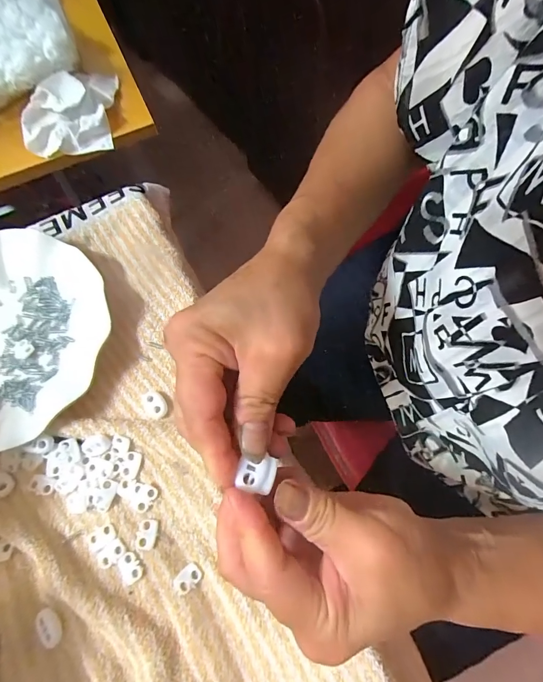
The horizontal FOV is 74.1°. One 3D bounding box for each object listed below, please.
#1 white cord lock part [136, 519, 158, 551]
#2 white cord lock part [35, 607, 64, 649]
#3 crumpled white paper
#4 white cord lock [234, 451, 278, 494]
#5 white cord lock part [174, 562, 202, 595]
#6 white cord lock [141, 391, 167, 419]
[{"bbox_3d":[-0.086,0.133,0.247,0.013,0.004,0.019,2,69,5],"label":"white cord lock part"},{"bbox_3d":[-0.140,0.181,0.227,0.012,0.005,0.022,-38,71,-10],"label":"white cord lock part"},{"bbox_3d":[-0.216,-0.250,0.377,0.092,0.030,0.104,-5,69,3],"label":"crumpled white paper"},{"bbox_3d":[-0.007,0.064,0.174,0.018,0.005,0.017,9,68,1],"label":"white cord lock"},{"bbox_3d":[-0.055,0.157,0.238,0.013,0.004,0.019,41,77,17],"label":"white cord lock part"},{"bbox_3d":[-0.091,0.048,0.277,0.016,0.007,0.024,-42,72,-11],"label":"white cord lock"}]

